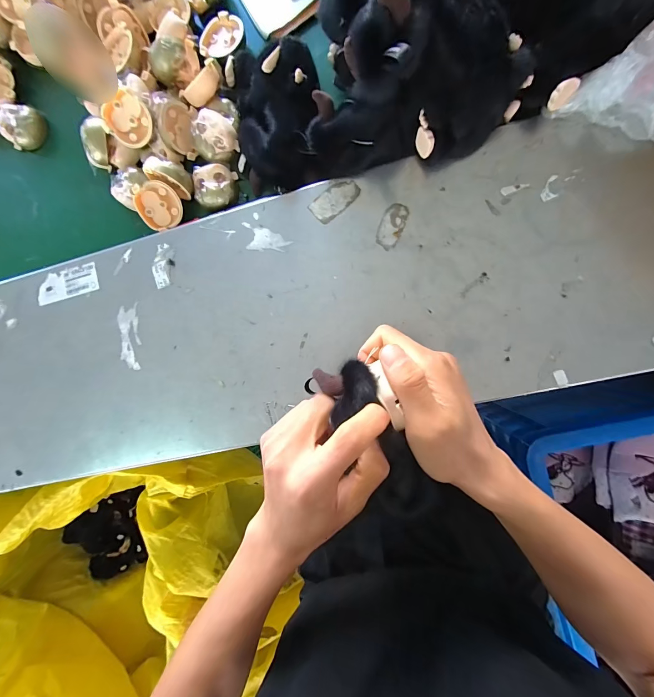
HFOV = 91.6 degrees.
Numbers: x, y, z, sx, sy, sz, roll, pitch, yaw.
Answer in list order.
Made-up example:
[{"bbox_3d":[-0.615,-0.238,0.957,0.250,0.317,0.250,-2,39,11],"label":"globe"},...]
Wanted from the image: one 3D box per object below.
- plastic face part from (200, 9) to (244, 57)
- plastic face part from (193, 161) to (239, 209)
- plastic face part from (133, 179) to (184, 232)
[{"bbox_3d":[-0.114,-0.335,0.343,0.050,0.014,0.041,-30,87,8],"label":"plastic face part"},{"bbox_3d":[-0.122,-0.176,0.345,0.043,0.019,0.042,0,91,9],"label":"plastic face part"},{"bbox_3d":[-0.187,-0.159,0.357,0.045,0.020,0.045,-5,114,-11],"label":"plastic face part"}]

